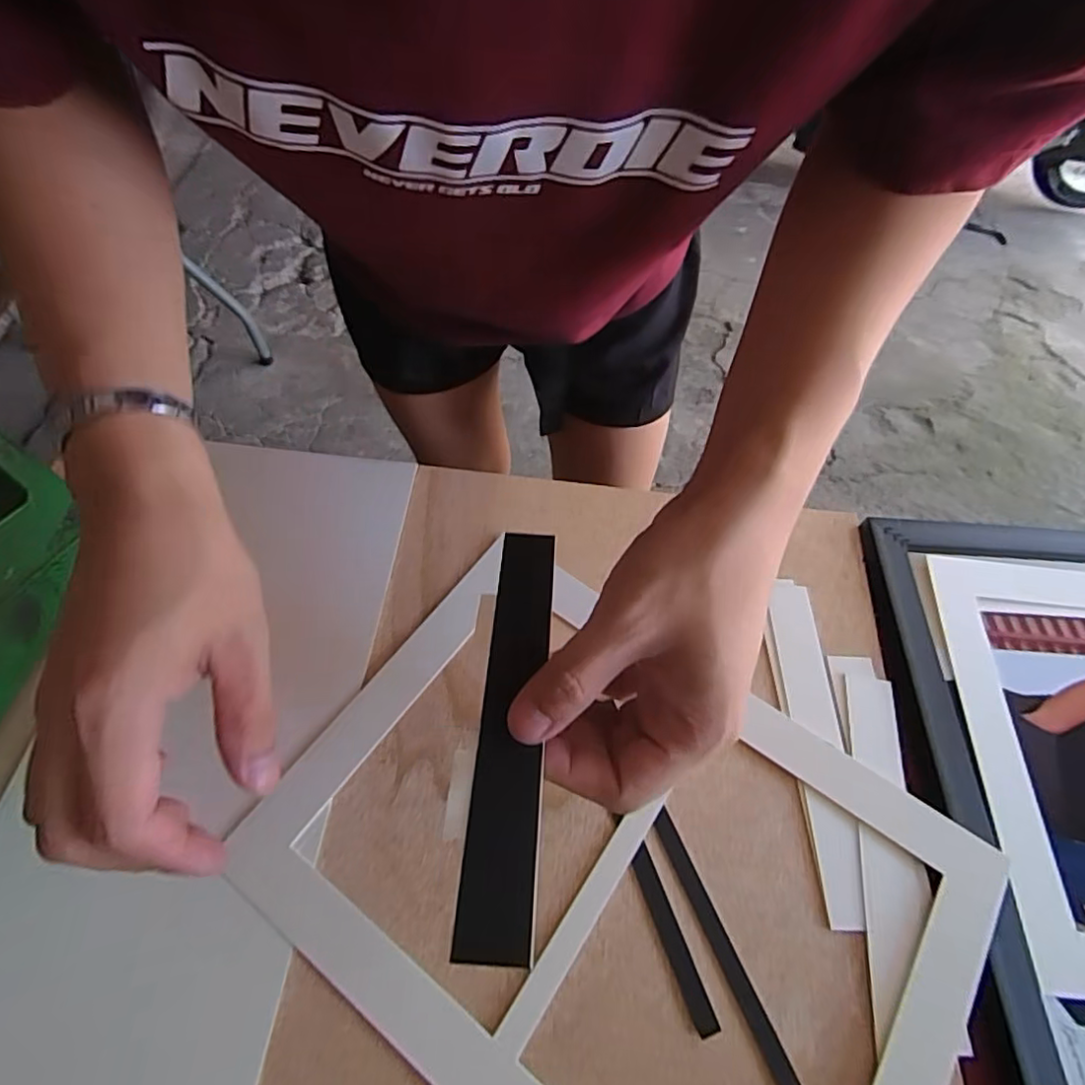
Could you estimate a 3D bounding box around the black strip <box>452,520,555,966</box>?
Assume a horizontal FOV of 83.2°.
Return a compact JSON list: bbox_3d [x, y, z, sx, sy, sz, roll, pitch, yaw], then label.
[{"bbox_3d":[-0.011,0.063,0.241,0.025,0.004,0.170,4,49,0],"label":"black strip"}]

